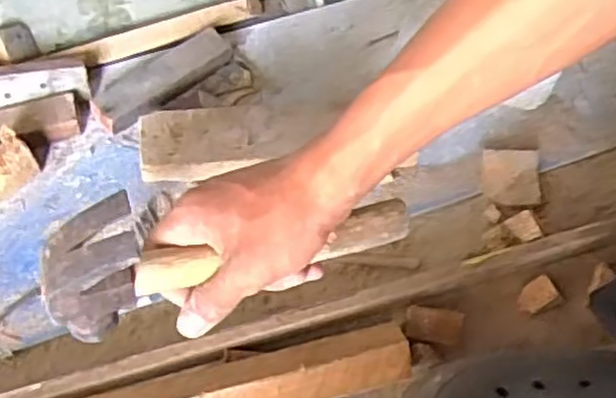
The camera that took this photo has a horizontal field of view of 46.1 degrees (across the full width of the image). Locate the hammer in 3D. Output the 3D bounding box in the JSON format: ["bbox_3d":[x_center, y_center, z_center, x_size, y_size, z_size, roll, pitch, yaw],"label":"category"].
[{"bbox_3d":[-0.041,0.030,0.415,0.210,0.096,0.035,-9,61,-22],"label":"hammer"}]

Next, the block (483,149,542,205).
[{"bbox_3d":[0.161,-0.018,0.575,0.045,0.010,0.044,5,82,-4],"label":"block"}]

